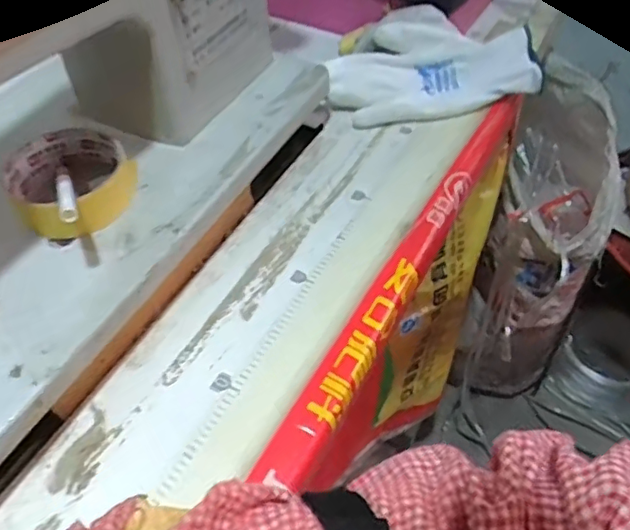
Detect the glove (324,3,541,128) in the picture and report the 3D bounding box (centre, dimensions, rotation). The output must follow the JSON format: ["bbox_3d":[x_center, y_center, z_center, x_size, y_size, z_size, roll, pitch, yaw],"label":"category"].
[{"bbox_3d":[0.110,-0.195,0.578,0.190,0.063,0.106,-5,50,-6],"label":"glove"}]

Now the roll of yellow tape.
[{"bbox_3d":[-0.168,-0.060,0.410,0.079,0.029,0.082,1,50,-1],"label":"roll of yellow tape"}]

